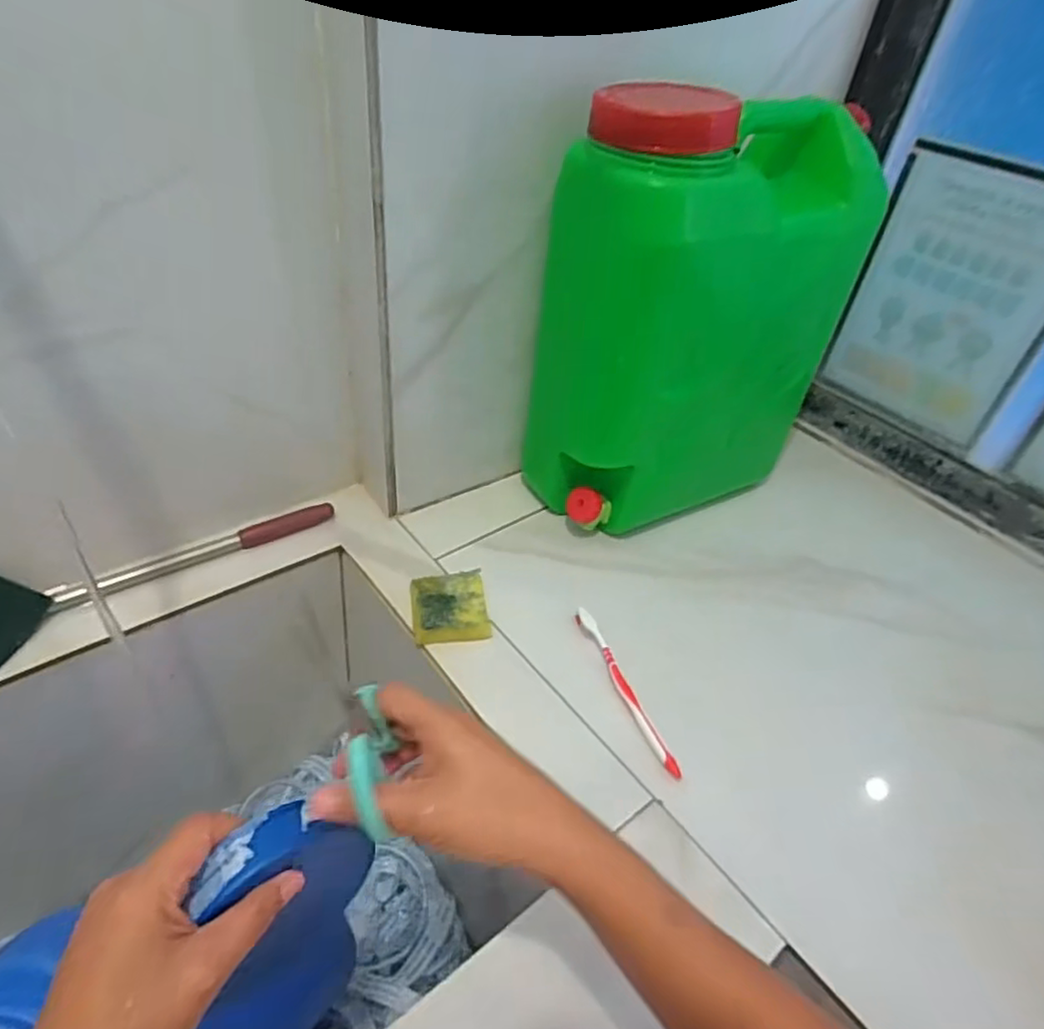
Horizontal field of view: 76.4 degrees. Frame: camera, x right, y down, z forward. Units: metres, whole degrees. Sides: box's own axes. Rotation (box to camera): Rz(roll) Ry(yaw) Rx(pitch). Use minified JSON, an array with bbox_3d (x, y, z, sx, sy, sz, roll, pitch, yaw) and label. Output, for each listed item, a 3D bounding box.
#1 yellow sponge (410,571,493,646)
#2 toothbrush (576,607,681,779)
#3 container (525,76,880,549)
[{"bbox_3d":[-0.071,0.091,0.652,0.072,0.021,0.079,-3,42,-12],"label":"yellow sponge"},{"bbox_3d":[0.094,0.160,0.613,0.014,0.020,0.180,-12,45,-21],"label":"toothbrush"},{"bbox_3d":[0.169,-0.197,0.695,0.273,0.390,0.170,-18,47,-26],"label":"container"}]

